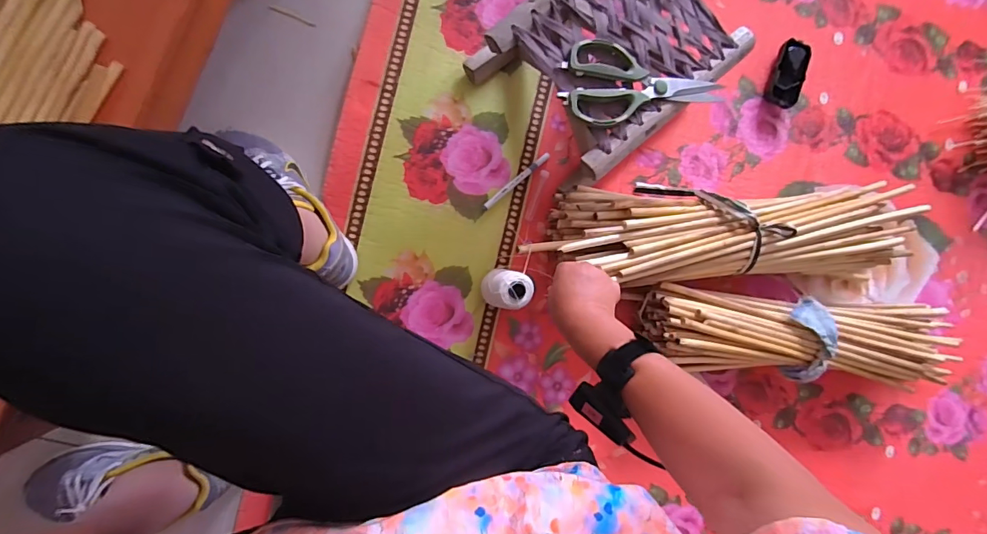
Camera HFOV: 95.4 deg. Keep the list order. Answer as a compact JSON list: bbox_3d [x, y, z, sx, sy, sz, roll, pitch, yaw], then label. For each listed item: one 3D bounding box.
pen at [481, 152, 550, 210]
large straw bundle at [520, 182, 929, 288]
[{"bbox_3d":[0.035,-0.131,0.686,0.133,0.010,0.011,-40,96,-7],"label":"pen"},{"bbox_3d":[0.409,-0.057,0.705,0.681,0.114,0.144,-2,91,-11],"label":"large straw bundle"}]

